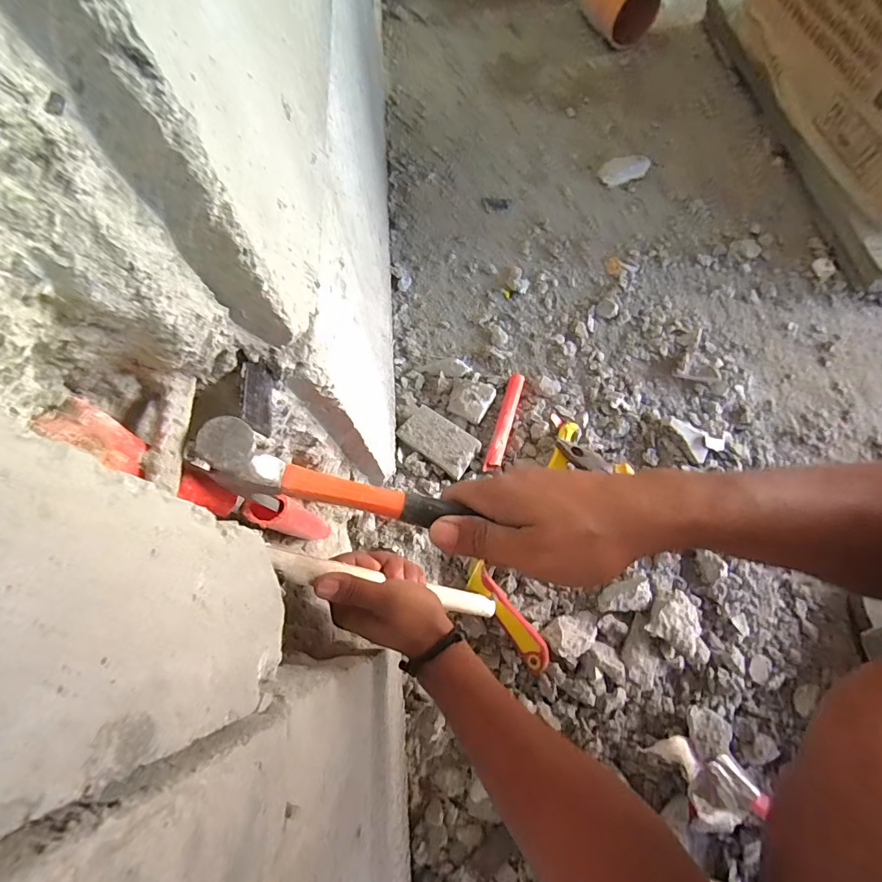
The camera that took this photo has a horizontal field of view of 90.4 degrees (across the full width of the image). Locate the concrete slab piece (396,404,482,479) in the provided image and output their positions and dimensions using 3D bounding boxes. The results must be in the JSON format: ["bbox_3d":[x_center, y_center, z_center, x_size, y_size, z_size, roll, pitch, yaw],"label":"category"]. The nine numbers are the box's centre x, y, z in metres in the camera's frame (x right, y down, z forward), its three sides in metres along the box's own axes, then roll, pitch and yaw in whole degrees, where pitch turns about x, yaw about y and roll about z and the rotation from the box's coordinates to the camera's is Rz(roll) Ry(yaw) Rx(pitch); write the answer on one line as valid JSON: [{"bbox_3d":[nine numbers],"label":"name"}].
[{"bbox_3d":[-0.001,-0.002,0.578,0.101,0.013,0.057,35,74,13],"label":"concrete slab piece"}]

